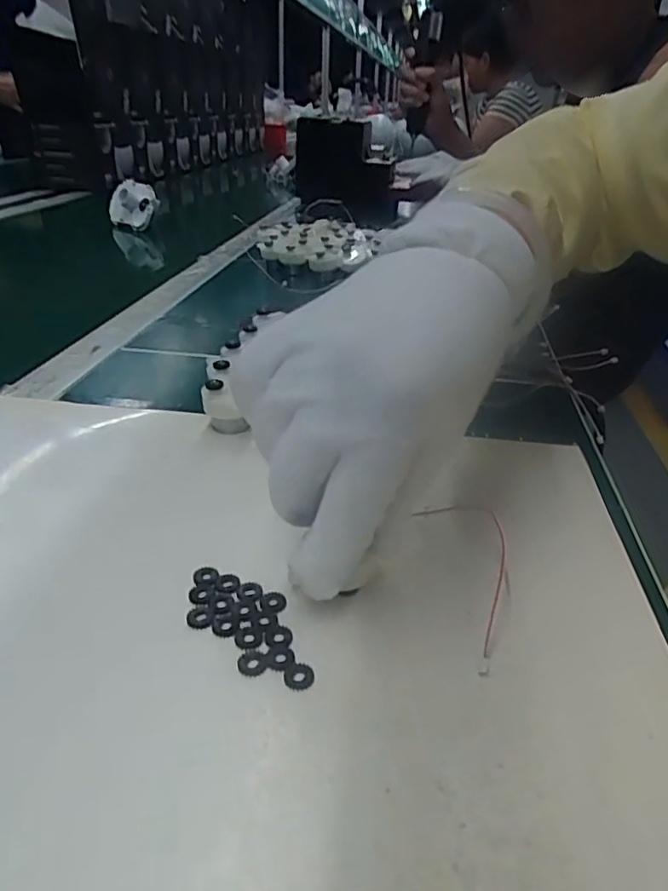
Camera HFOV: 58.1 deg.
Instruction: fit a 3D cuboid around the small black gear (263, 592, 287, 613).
[{"bbox_3d":[-0.024,0.064,0.247,0.010,0.004,0.010,-4,31,-10],"label":"small black gear"}]

